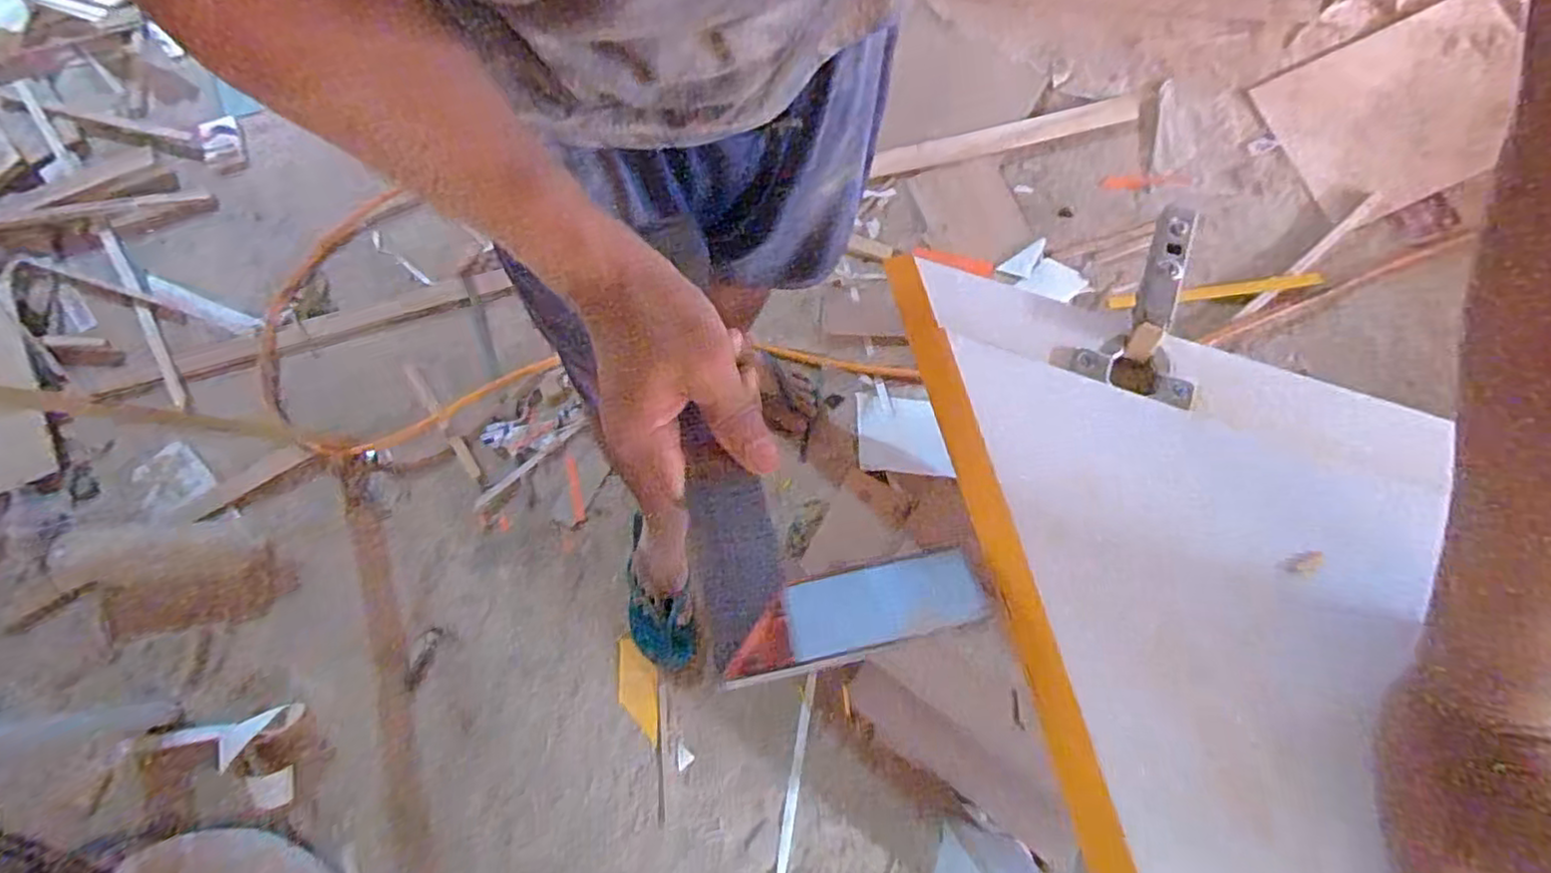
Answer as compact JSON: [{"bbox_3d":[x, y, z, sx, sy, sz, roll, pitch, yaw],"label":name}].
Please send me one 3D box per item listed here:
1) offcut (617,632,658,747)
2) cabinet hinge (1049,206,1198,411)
[{"bbox_3d":[-0.218,0.396,1.076,0.058,0.010,0.158,-4,77,1],"label":"offcut"},{"bbox_3d":[0.192,-0.073,0.356,0.069,0.016,0.106,20,78,7],"label":"cabinet hinge"}]

